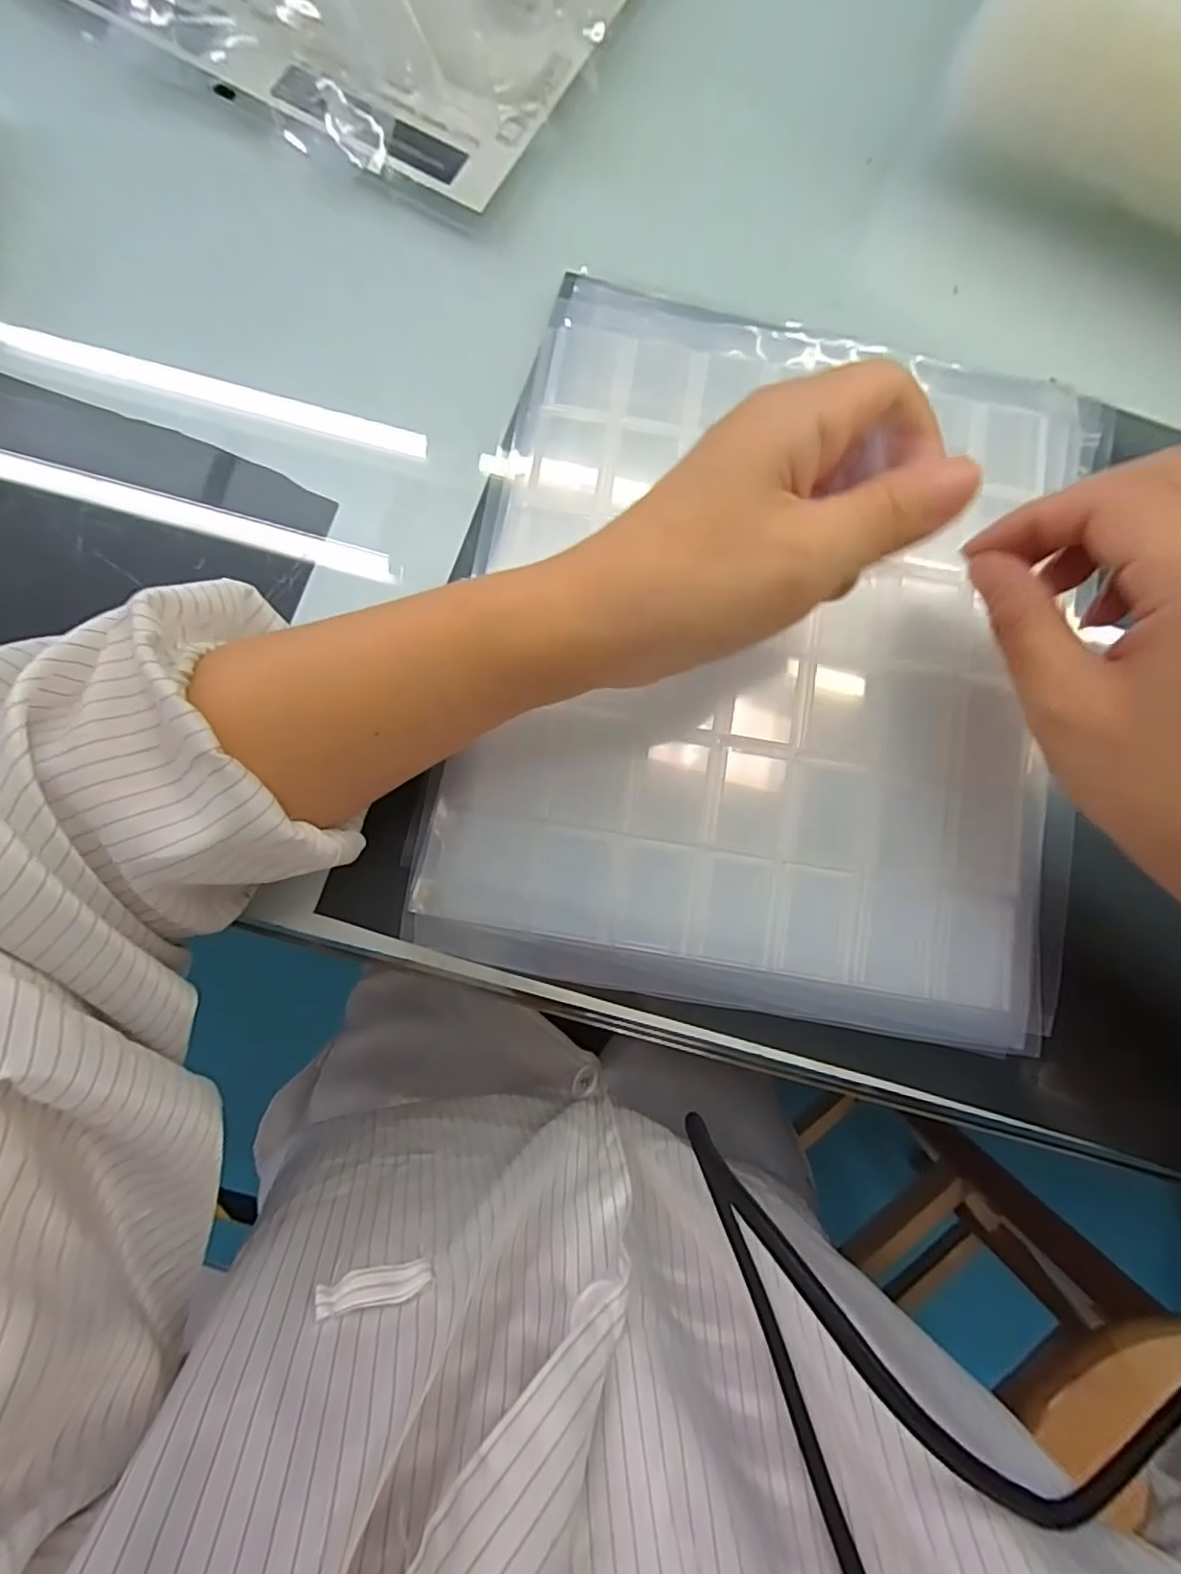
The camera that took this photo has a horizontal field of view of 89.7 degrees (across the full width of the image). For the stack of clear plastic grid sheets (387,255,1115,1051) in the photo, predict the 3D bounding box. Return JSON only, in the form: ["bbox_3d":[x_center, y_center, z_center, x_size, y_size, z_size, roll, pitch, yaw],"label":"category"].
[{"bbox_3d":[0.078,-0.057,0.241,0.241,0.017,0.284,11,80,-1],"label":"stack of clear plastic grid sheets"}]

